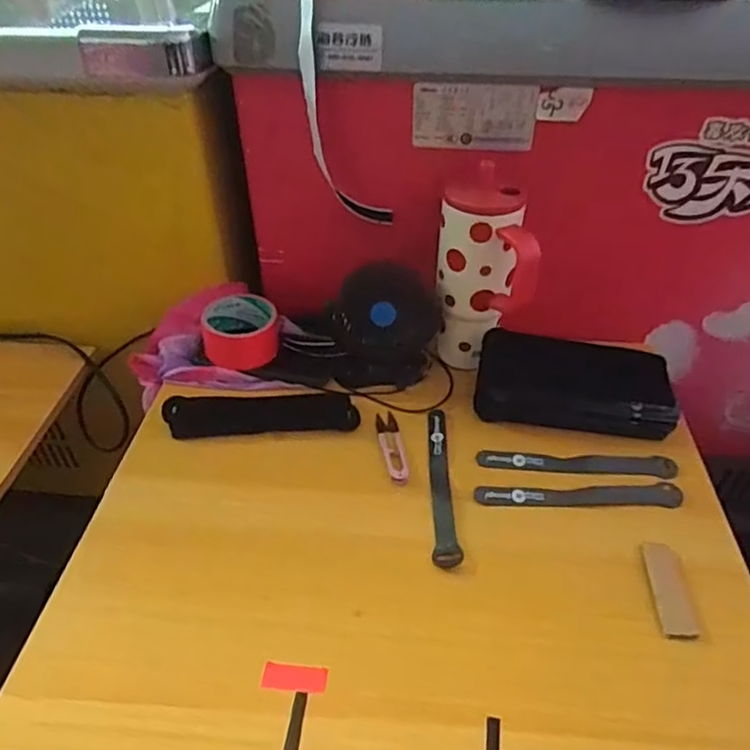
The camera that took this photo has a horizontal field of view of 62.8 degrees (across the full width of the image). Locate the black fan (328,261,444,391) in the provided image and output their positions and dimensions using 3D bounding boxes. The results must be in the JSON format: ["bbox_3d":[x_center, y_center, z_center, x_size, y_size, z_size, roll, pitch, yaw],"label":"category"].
[{"bbox_3d":[0.012,-0.056,0.696,0.116,0.120,0.062,1,40,0],"label":"black fan"}]

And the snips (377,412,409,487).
[{"bbox_3d":[0.018,0.073,0.641,0.022,0.010,0.103,-5,41,-7],"label":"snips"}]

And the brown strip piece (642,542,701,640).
[{"bbox_3d":[0.248,0.179,0.514,0.032,0.005,0.088,5,41,5],"label":"brown strip piece"}]

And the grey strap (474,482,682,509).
[{"bbox_3d":[0.195,0.115,0.589,0.191,0.011,0.025,2,40,1],"label":"grey strap"}]

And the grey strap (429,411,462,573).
[{"bbox_3d":[0.064,0.102,0.606,0.024,0.008,0.198,1,40,0],"label":"grey strap"}]

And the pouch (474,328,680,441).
[{"bbox_3d":[0.214,0.012,0.659,0.206,0.076,0.069,10,41,11],"label":"pouch"}]

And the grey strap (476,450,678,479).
[{"bbox_3d":[0.204,0.089,0.624,0.195,0.006,0.030,3,34,5],"label":"grey strap"}]

